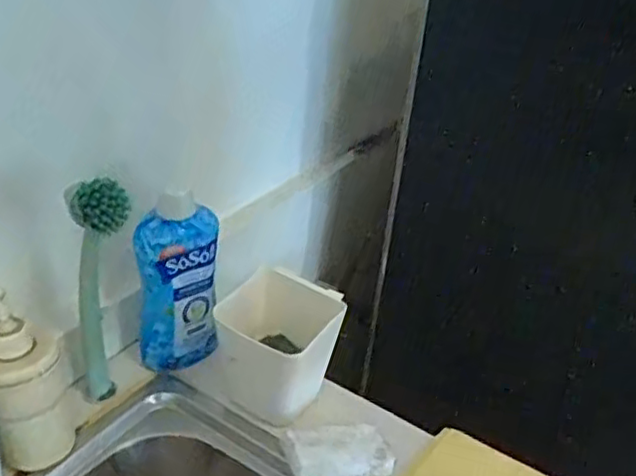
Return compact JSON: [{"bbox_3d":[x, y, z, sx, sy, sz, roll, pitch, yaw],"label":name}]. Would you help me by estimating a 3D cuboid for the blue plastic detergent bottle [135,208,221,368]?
[{"bbox_3d":[-0.153,0.067,0.720,0.082,0.203,0.040,-6,34,-20],"label":"blue plastic detergent bottle"}]

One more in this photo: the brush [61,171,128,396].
[{"bbox_3d":[-0.214,0.053,0.651,0.052,0.267,0.058,-6,33,-19],"label":"brush"}]

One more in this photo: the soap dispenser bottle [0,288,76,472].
[{"bbox_3d":[-0.267,0.133,0.595,0.073,0.158,0.072,-9,34,-23],"label":"soap dispenser bottle"}]

